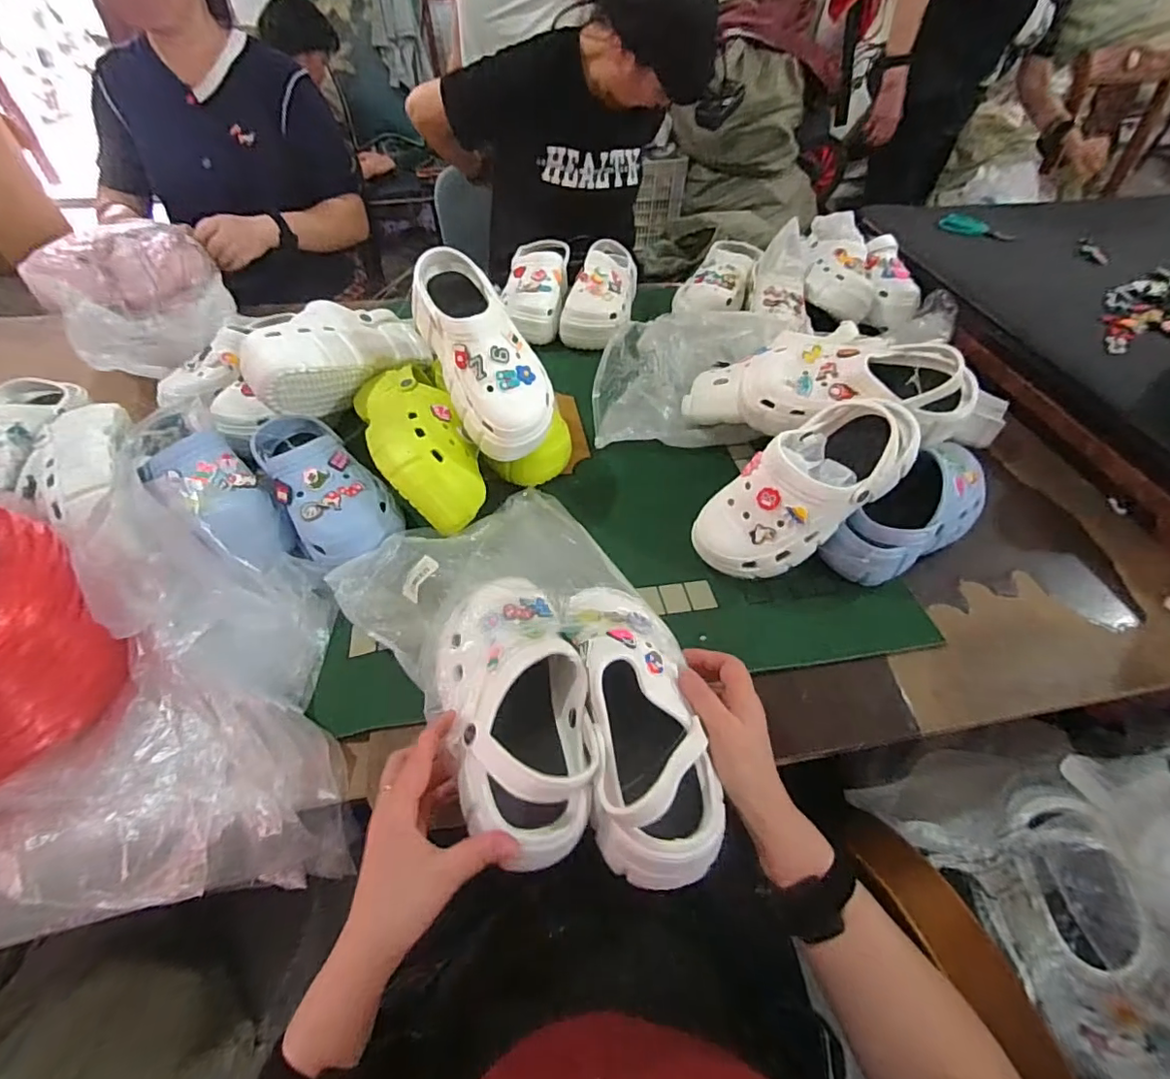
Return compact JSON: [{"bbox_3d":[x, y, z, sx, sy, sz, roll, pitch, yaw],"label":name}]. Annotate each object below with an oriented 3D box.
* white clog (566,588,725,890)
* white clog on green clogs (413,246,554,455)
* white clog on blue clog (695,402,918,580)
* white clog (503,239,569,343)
[{"bbox_3d":[0.044,0.133,0.447,0.098,0.075,0.248,-4,49,-7],"label":"white clog"},{"bbox_3d":[-0.117,-0.225,0.640,0.109,0.093,0.259,-24,83,-20],"label":"white clog on green clogs"},{"bbox_3d":[0.237,-0.054,0.597,0.242,0.099,0.097,-38,59,14],"label":"white clog on blue clog"},{"bbox_3d":[-0.088,-0.449,0.989,0.109,0.089,0.236,3,50,1],"label":"white clog"}]

